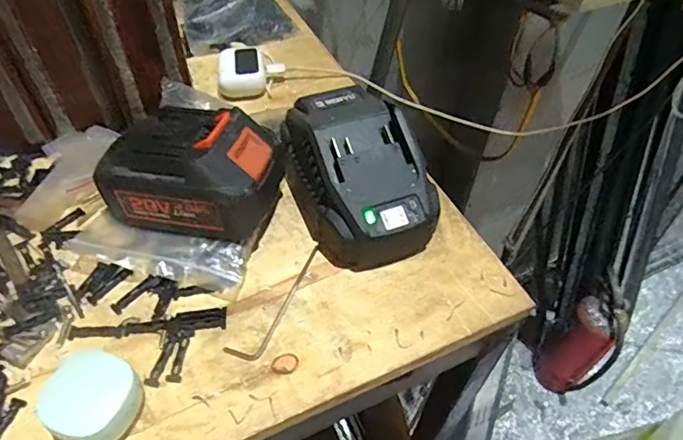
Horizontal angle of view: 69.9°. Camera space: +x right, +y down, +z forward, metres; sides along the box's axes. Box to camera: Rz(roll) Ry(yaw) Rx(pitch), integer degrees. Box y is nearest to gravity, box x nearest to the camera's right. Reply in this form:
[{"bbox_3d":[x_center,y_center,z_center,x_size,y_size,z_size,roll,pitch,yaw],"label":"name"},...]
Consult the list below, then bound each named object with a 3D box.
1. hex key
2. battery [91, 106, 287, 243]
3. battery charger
[{"bbox_3d":[-0.036,0.054,0.319,0.020,0.004,0.094,29,55,21],"label":"hex key"},{"bbox_3d":[-0.100,-0.037,0.334,0.111,0.061,0.070,11,51,7],"label":"battery"},{"bbox_3d":[0.009,-0.034,0.352,0.083,0.066,0.127,-14,52,-13],"label":"battery charger"}]

